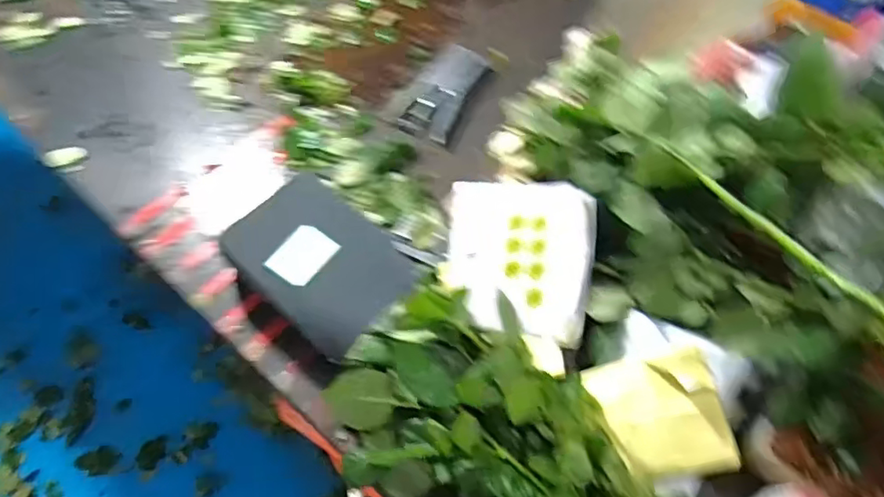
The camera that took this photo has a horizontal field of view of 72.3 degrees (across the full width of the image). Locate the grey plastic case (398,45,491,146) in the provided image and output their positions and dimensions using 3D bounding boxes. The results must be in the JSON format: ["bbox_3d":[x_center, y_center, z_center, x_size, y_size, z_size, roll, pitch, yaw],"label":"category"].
[{"bbox_3d":[0.008,-0.238,0.906,0.085,0.021,0.185,25,59,12],"label":"grey plastic case"}]

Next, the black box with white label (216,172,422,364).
[{"bbox_3d":[-0.142,0.016,0.718,0.196,0.057,0.160,36,61,18],"label":"black box with white label"}]

